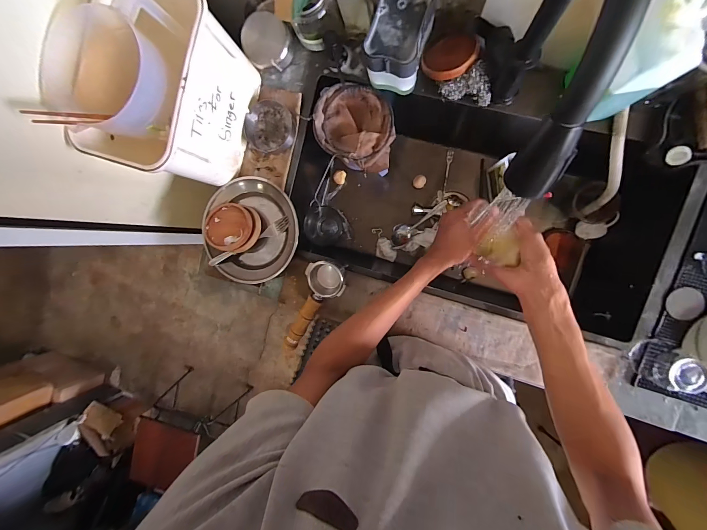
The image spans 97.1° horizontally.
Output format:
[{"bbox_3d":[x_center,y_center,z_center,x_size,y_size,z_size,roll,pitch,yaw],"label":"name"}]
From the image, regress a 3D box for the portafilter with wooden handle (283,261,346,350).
[{"bbox_3d":[-0.084,0.090,0.619,0.078,0.045,0.236,30,117,5],"label":"portafilter with wooden handle"}]

